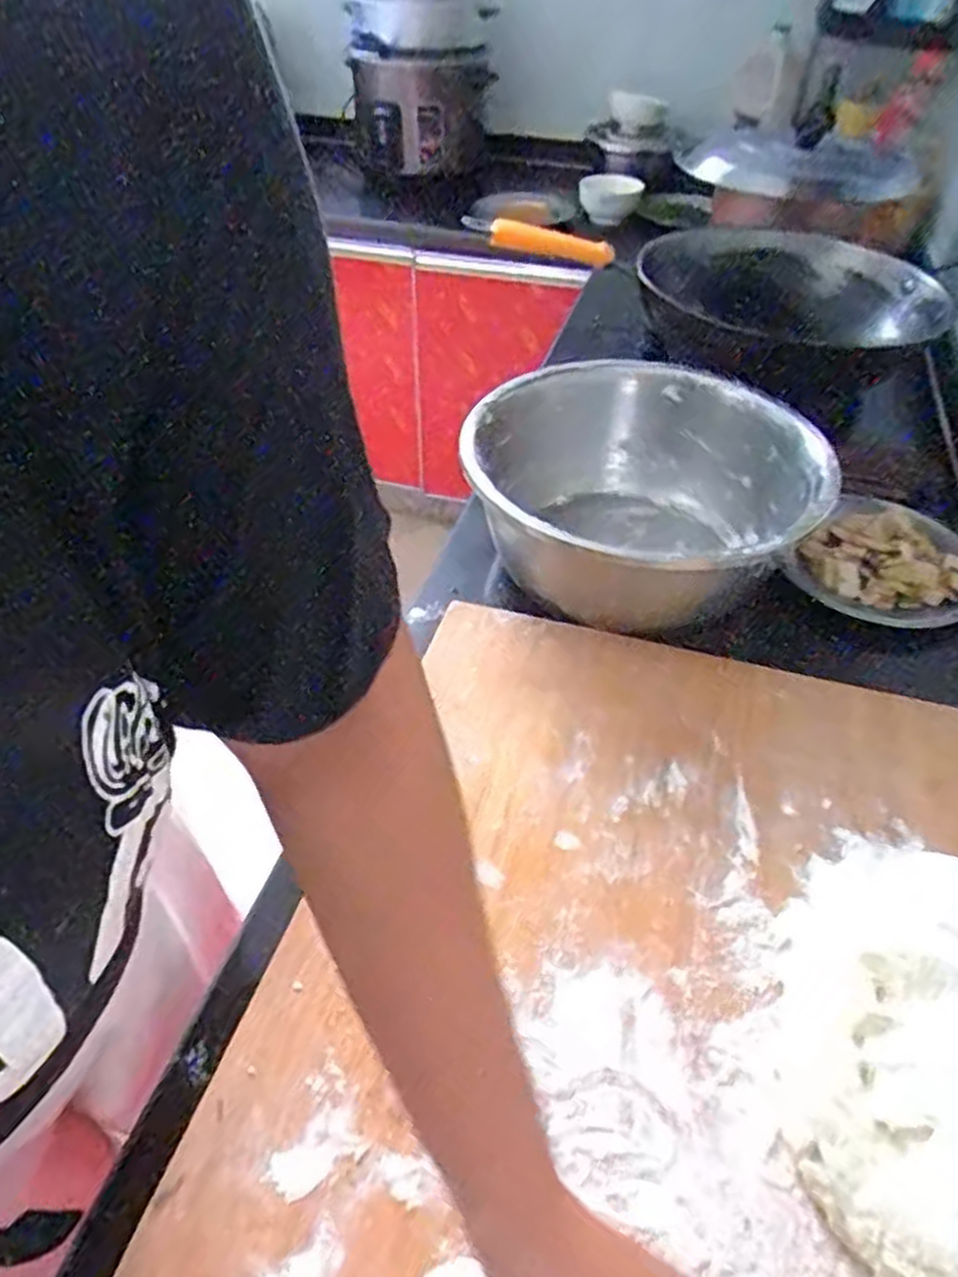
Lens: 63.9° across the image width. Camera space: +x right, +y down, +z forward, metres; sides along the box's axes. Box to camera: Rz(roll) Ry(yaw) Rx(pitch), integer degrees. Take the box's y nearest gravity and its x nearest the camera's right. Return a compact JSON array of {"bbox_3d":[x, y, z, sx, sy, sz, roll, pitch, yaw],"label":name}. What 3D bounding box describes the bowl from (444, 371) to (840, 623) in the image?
[{"bbox_3d":[0.148,-0.132,0.769,0.328,0.144,0.320,1,46,-1],"label":"bowl"}]

